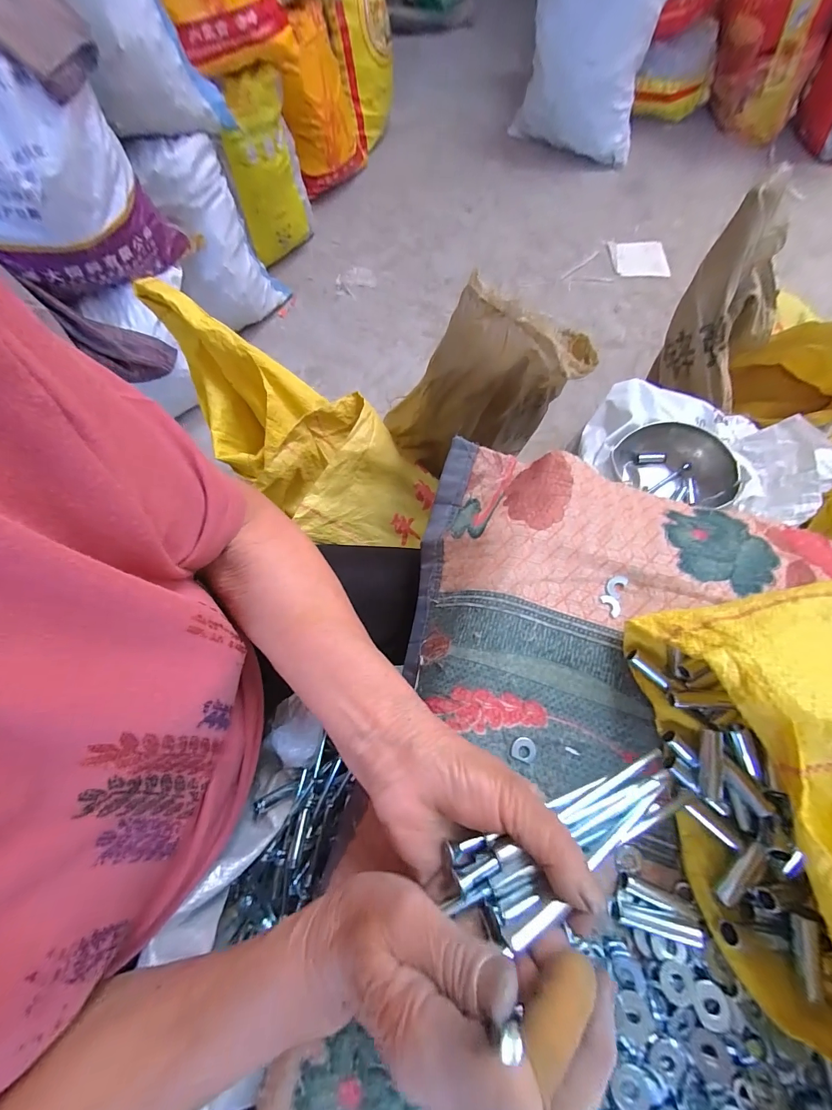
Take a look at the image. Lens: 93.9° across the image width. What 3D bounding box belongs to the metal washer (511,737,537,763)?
[{"bbox_3d":[0.076,0.137,0.273,0.019,0.004,0.015,25,71,-2],"label":"metal washer"}]

